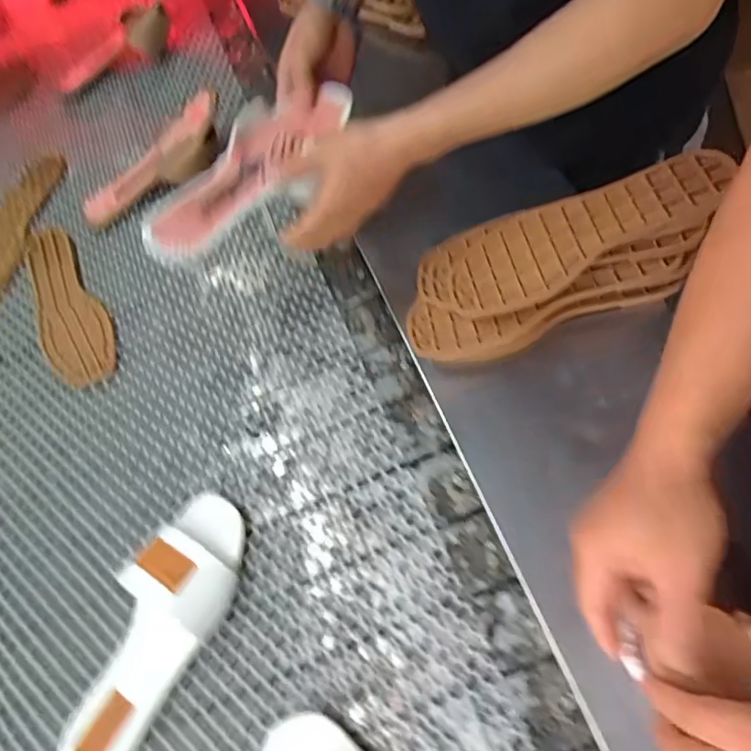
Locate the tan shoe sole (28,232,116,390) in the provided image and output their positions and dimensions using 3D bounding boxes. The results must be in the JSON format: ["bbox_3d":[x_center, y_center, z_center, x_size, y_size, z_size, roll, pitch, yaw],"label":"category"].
[{"bbox_3d":[-0.394,-0.091,0.734,0.083,0.008,0.249,-31,64,-12],"label":"tan shoe sole"}]

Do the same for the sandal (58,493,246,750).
[{"bbox_3d":[-0.201,0.226,0.523,0.104,0.066,0.252,19,64,14],"label":"sandal"}]

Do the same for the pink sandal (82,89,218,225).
[{"bbox_3d":[-0.290,-0.276,0.776,0.229,0.049,0.056,-36,63,8],"label":"pink sandal"}]

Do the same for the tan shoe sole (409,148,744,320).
[{"bbox_3d":[0.174,-0.125,0.531,0.274,0.023,0.098,-21,60,14],"label":"tan shoe sole"}]

